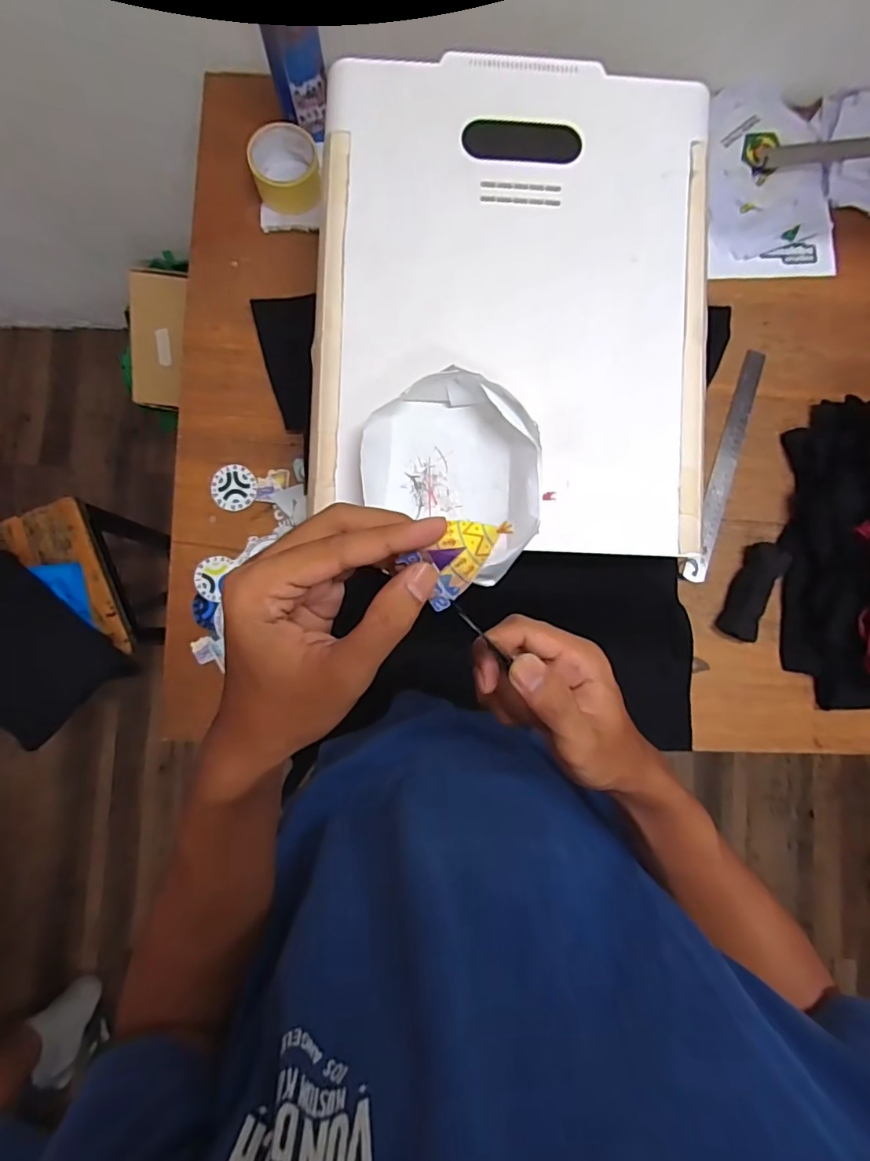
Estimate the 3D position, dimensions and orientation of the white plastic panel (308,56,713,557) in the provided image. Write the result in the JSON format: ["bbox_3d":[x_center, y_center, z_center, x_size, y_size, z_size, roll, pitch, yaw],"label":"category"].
[{"bbox_3d":[0.079,-0.282,0.544,0.392,0.021,0.495,1,88,-2],"label":"white plastic panel"}]

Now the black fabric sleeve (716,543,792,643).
[{"bbox_3d":[0.412,0.014,0.690,0.050,0.029,0.125,25,87,-1],"label":"black fabric sleeve"}]

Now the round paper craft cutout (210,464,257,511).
[{"bbox_3d":[-0.258,-0.119,0.689,0.055,0.007,0.058,0,88,-2],"label":"round paper craft cutout"}]

